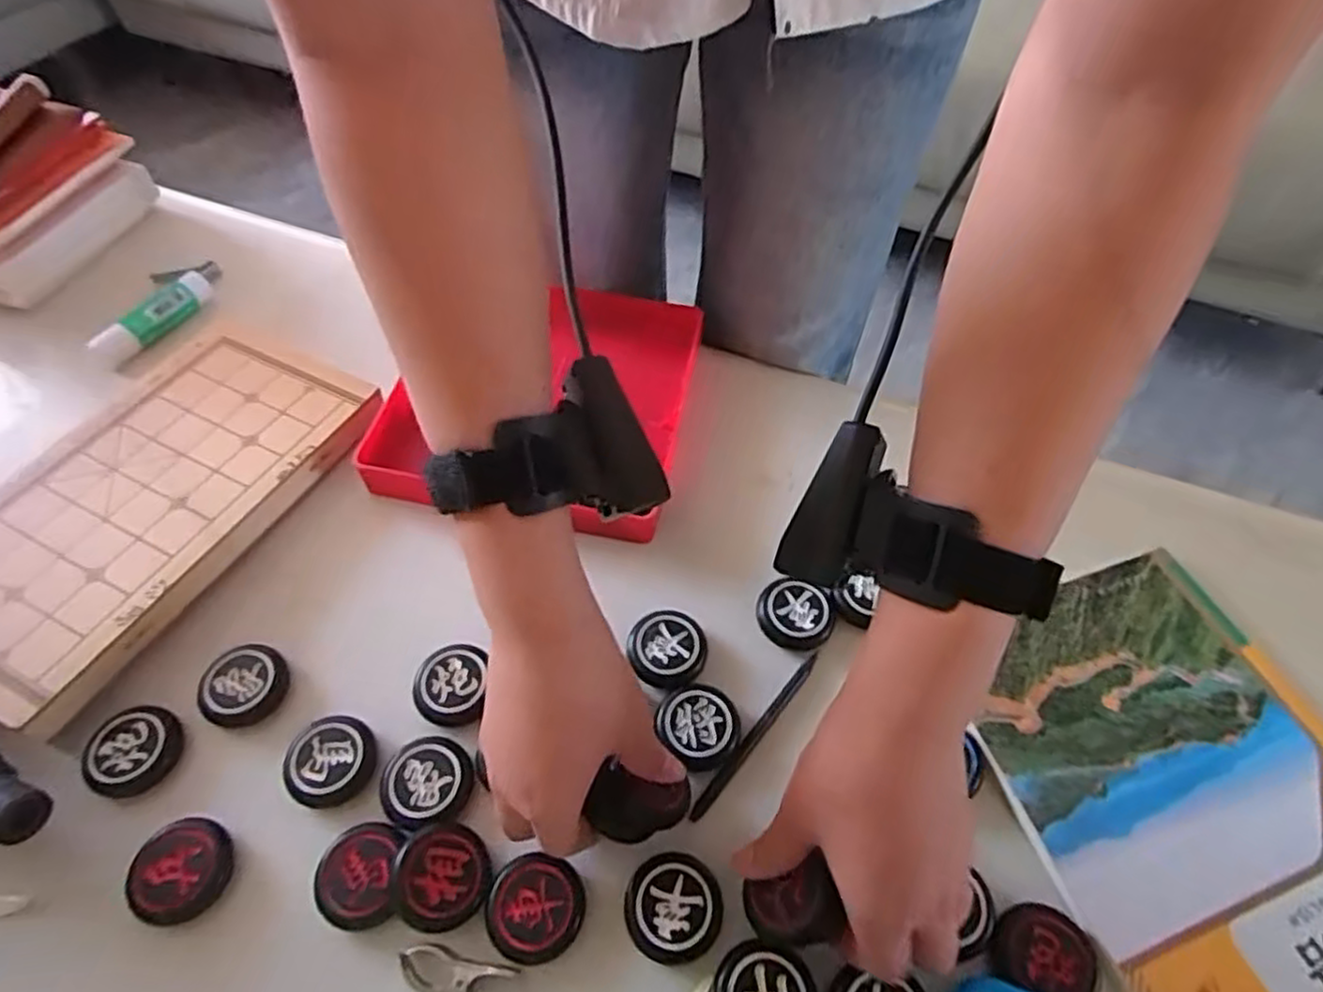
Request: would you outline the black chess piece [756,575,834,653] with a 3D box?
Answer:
[{"bbox_3d":[0.078,0.070,0.429,0.042,0.014,0.039,9,55,5],"label":"black chess piece"}]

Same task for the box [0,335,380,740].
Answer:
[{"bbox_3d":[-0.318,0.005,0.451,0.141,0.044,0.257,22,57,14],"label":"box"}]

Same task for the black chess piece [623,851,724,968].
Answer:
[{"bbox_3d":[0.006,0.193,0.343,0.044,0.014,0.043,1,54,-1],"label":"black chess piece"}]

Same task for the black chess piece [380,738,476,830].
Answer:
[{"bbox_3d":[-0.118,0.143,0.369,0.044,0.011,0.042,1,54,-1],"label":"black chess piece"}]

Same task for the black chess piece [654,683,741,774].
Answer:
[{"bbox_3d":[0.020,0.123,0.390,0.042,0.010,0.044,1,54,-1],"label":"black chess piece"}]

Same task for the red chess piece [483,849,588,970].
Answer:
[{"bbox_3d":[-0.059,0.192,0.340,0.043,0.011,0.043,14,55,8],"label":"red chess piece"}]

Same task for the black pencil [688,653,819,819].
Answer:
[{"bbox_3d":[0.052,0.128,0.394,0.007,0.013,0.111,35,61,21],"label":"black pencil"}]

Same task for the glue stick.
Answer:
[{"bbox_3d":[-0.375,-0.141,0.552,0.019,0.026,0.113,18,56,12],"label":"glue stick"}]

